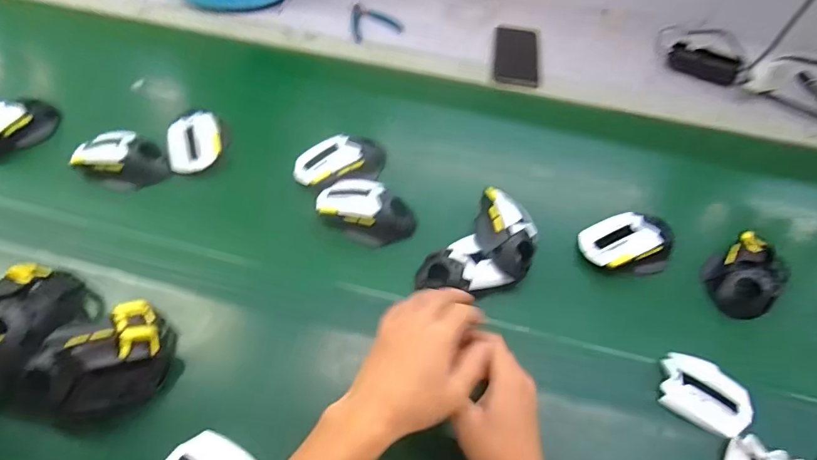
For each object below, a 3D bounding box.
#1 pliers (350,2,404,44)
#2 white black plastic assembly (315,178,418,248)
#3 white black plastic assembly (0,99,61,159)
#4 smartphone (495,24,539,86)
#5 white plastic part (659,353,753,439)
[{"bbox_3d":[-0.068,-0.371,0.834,0.093,0.009,0.100,-22,58,-17],"label":"pliers"},{"bbox_3d":[-0.050,-0.025,0.570,0.118,0.040,0.068,25,57,15],"label":"white black plastic assembly"},{"bbox_3d":[-0.526,-0.135,0.617,0.117,0.037,0.061,-38,64,-26],"label":"white black plastic assembly"},{"bbox_3d":[0.180,-0.291,0.779,0.074,0.008,0.162,7,54,2],"label":"smartphone"},{"bbox_3d":[0.288,0.158,0.456,0.077,0.012,0.064,26,57,15],"label":"white plastic part"}]

